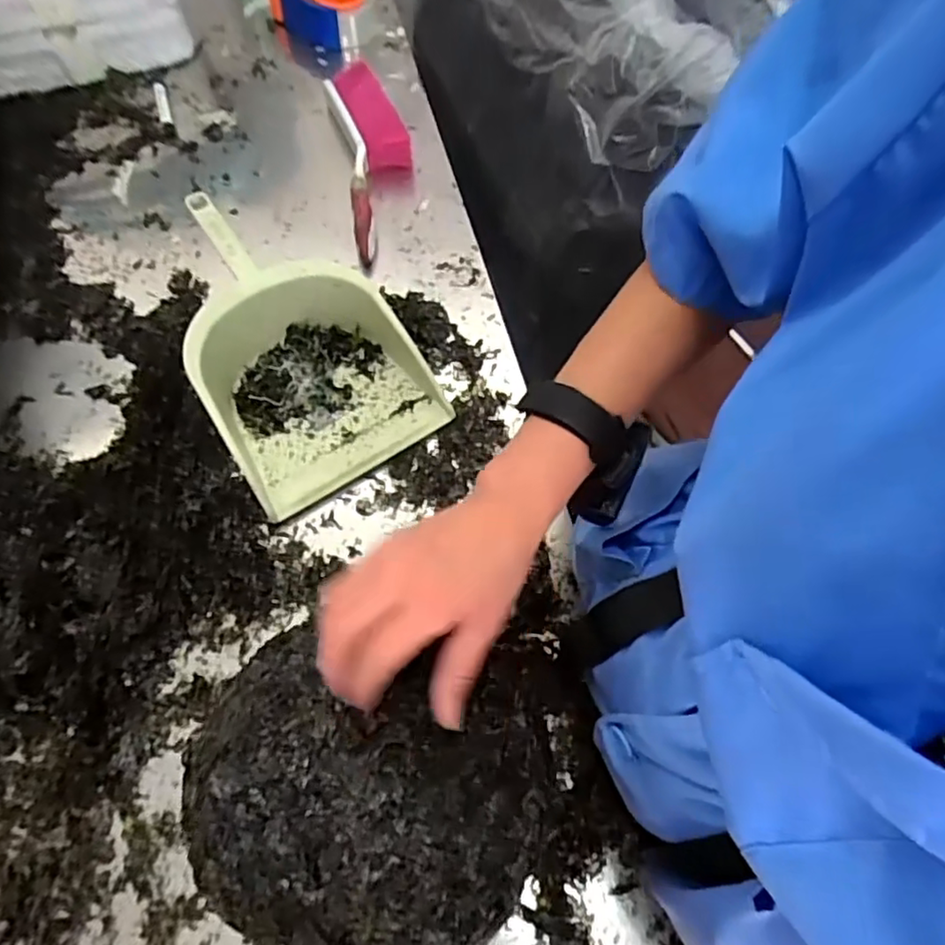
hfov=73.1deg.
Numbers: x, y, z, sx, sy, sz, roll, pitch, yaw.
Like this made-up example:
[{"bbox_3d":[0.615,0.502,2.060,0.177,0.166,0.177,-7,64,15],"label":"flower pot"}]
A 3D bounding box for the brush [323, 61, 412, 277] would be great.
[{"bbox_3d":[-0.123,-0.401,0.814,0.091,0.041,0.319,-11,64,-7],"label":"brush"}]

